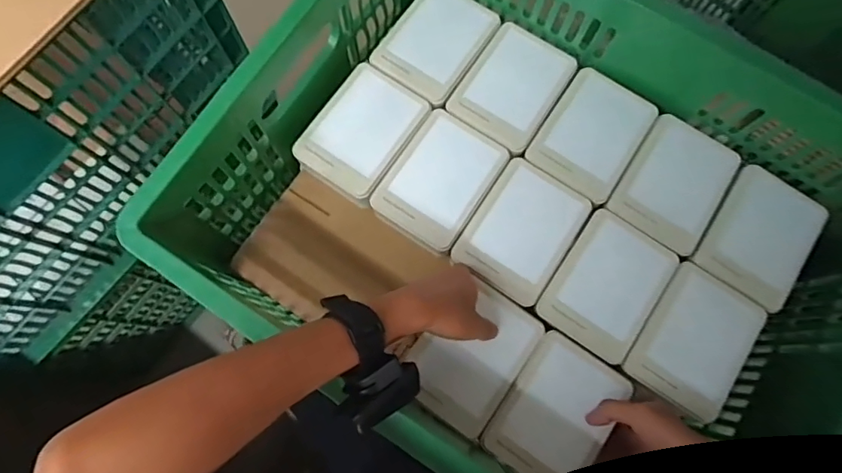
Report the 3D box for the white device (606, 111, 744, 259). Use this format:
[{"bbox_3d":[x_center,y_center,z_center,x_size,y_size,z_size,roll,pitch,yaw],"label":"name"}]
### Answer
[{"bbox_3d":[0.276,-0.060,0.548,0.103,0.026,0.130,32,78,6],"label":"white device"}]

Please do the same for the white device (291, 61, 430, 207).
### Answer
[{"bbox_3d":[-0.068,-0.122,0.576,0.106,0.025,0.142,32,78,6],"label":"white device"}]

